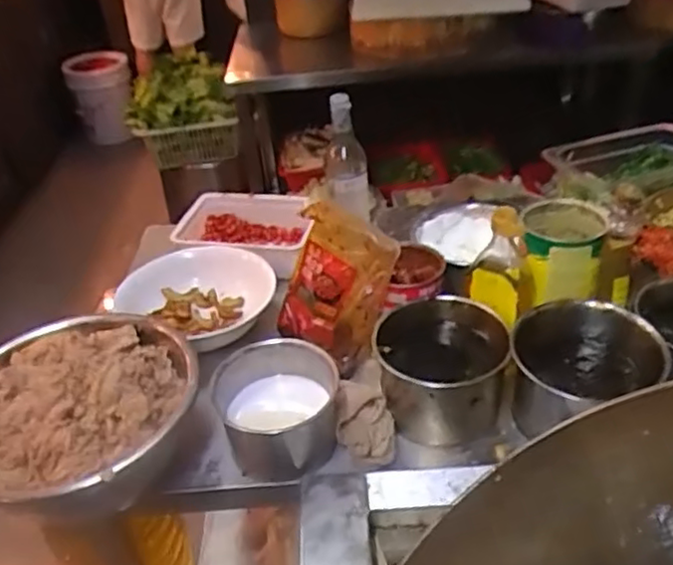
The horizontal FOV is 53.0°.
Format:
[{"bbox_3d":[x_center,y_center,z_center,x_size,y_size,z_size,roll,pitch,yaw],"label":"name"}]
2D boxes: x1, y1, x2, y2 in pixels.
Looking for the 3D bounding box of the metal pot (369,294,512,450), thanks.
[{"bbox_3d":[0.119,0.103,0.780,0.139,0.117,0.143,-3,35,2],"label":"metal pot"}]

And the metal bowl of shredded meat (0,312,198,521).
[{"bbox_3d":[-0.286,0.150,0.722,0.241,0.123,0.230,-3,35,2],"label":"metal bowl of shredded meat"}]

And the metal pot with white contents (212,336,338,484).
[{"bbox_3d":[-0.063,0.144,0.745,0.126,0.091,0.134,-3,35,2],"label":"metal pot with white contents"}]

